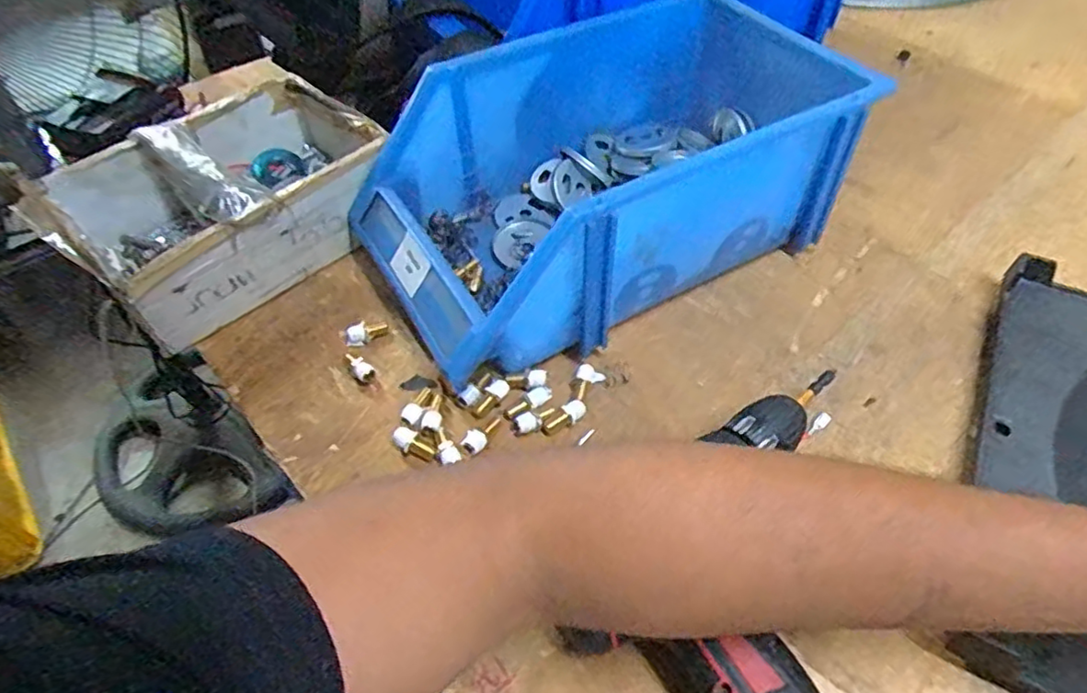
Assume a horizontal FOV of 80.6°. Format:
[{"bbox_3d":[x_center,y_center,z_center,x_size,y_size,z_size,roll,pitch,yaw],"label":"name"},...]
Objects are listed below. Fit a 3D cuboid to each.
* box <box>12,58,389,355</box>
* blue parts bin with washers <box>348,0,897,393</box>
[{"bbox_3d":[-0.239,-0.114,0.493,0.231,0.089,0.154,-38,59,-25],"label":"box"},{"bbox_3d":[0.043,-0.123,0.469,0.333,0.132,0.195,-24,54,-17],"label":"blue parts bin with washers"}]

